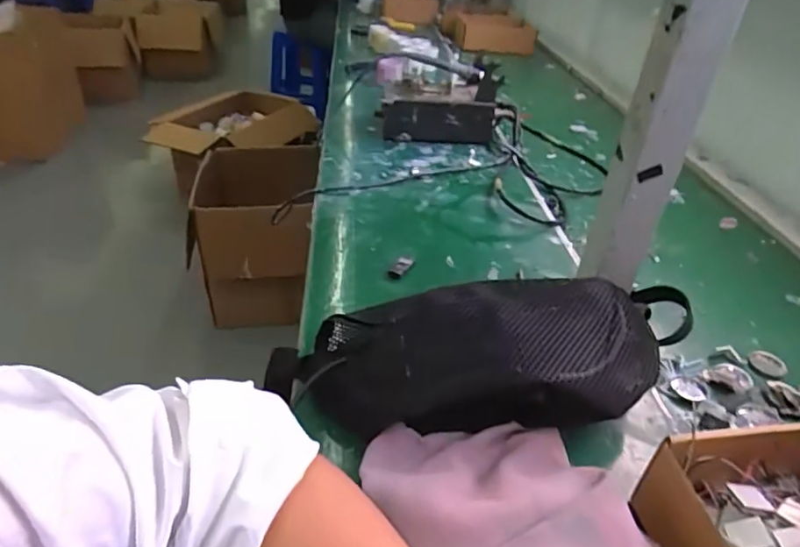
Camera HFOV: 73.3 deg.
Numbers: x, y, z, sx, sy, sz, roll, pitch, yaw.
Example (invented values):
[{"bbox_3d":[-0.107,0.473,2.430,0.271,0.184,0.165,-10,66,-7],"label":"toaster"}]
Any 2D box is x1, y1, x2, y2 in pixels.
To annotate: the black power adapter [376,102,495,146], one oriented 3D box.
[{"bbox_3d":[0.059,-0.242,0.861,0.173,0.062,0.031,4,34,-2],"label":"black power adapter"}]

